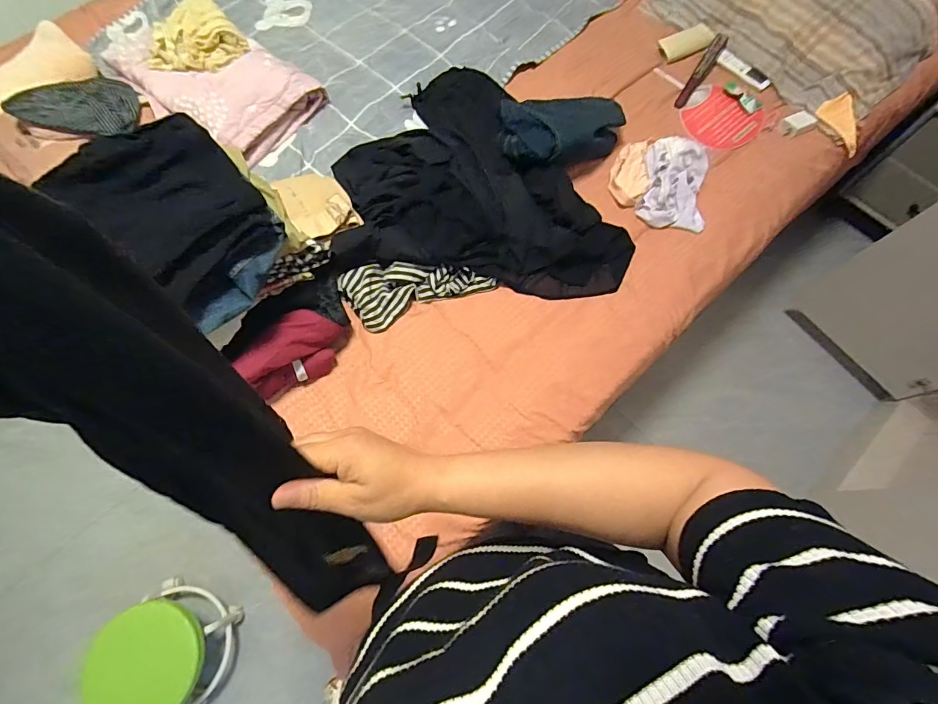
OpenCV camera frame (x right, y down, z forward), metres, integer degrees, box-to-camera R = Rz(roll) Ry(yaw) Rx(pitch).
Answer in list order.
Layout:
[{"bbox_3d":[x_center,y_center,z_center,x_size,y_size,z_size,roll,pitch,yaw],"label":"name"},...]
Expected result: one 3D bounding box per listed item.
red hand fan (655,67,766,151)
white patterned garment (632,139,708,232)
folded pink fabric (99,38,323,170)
[{"bbox_3d":[0.651,-0.676,1.190,0.210,0.025,0.310,-30,73,-14],"label":"red hand fan"},{"bbox_3d":[0.485,-0.408,1.039,0.152,0.058,0.243,11,68,1],"label":"white patterned garment"},{"bbox_3d":[-0.625,-0.650,1.072,0.435,0.109,0.306,33,74,11],"label":"folded pink fabric"}]

